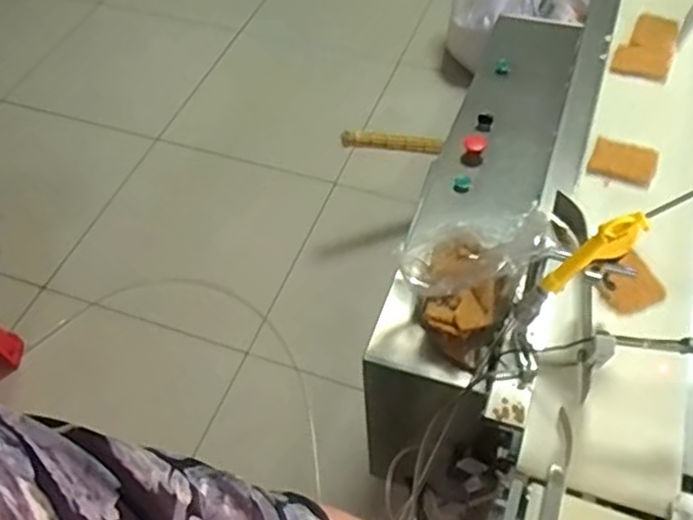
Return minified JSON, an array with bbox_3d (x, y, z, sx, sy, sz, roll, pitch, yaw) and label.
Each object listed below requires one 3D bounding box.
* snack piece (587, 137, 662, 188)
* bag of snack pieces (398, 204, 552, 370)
[{"bbox_3d":[0.403,-0.142,1.006,0.090,0.006,0.074,19,56,16],"label":"snack piece"},{"bbox_3d":[0.167,0.012,0.912,0.156,0.218,0.162,-26,56,-16],"label":"bag of snack pieces"}]

